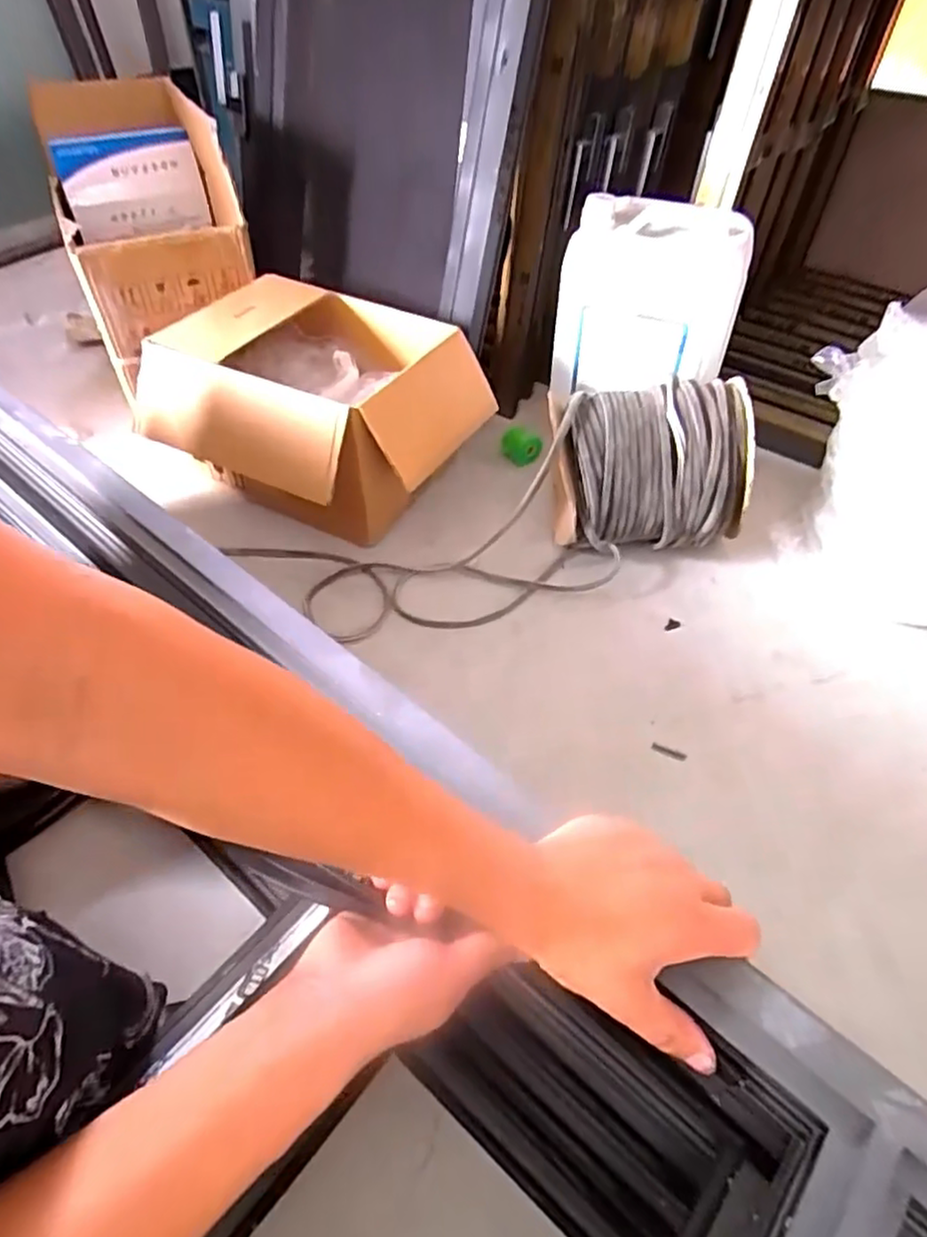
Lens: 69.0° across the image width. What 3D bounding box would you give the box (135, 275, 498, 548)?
[{"bbox_3d":[-0.222,-0.352,1.148,0.491,0.263,0.390,18,50,20],"label":"box"}]

